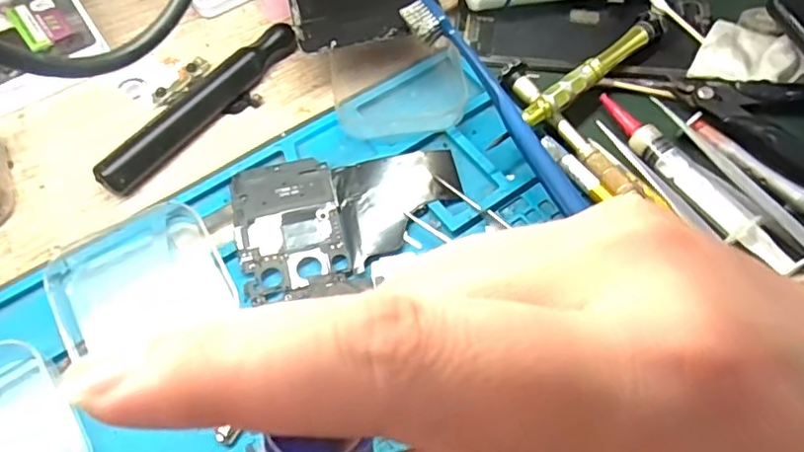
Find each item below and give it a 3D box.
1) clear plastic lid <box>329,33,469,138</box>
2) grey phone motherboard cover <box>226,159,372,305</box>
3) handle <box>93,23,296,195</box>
[{"bbox_3d":[-0.001,-0.072,0.296,0.065,0.004,0.061,-7,59,-2],"label":"clear plastic lid"},{"bbox_3d":[-0.048,0.000,0.255,0.046,0.004,0.066,-15,60,-7],"label":"grey phone motherboard cover"},{"bbox_3d":[-0.098,-0.062,0.294,0.012,0.017,0.123,32,65,19],"label":"handle"}]

